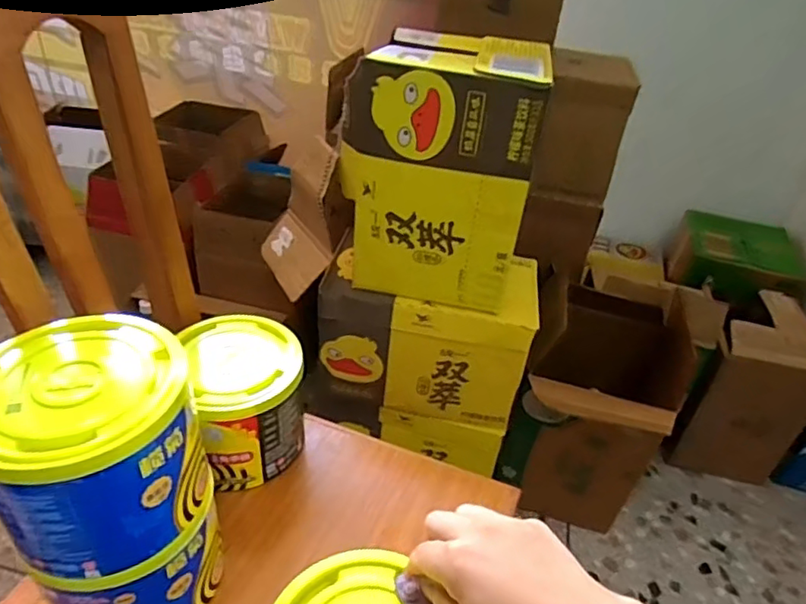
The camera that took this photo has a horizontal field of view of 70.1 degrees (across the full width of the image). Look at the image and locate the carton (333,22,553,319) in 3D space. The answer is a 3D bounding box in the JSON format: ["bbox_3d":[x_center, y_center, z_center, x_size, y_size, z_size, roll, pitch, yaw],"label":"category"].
[{"bbox_3d":[0.048,-0.180,0.789,0.240,0.312,0.163,11,37,6],"label":"carton"}]

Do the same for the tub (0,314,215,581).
[{"bbox_3d":[-0.209,0.095,0.392,0.128,0.116,0.121,4,37,-3],"label":"tub"}]

